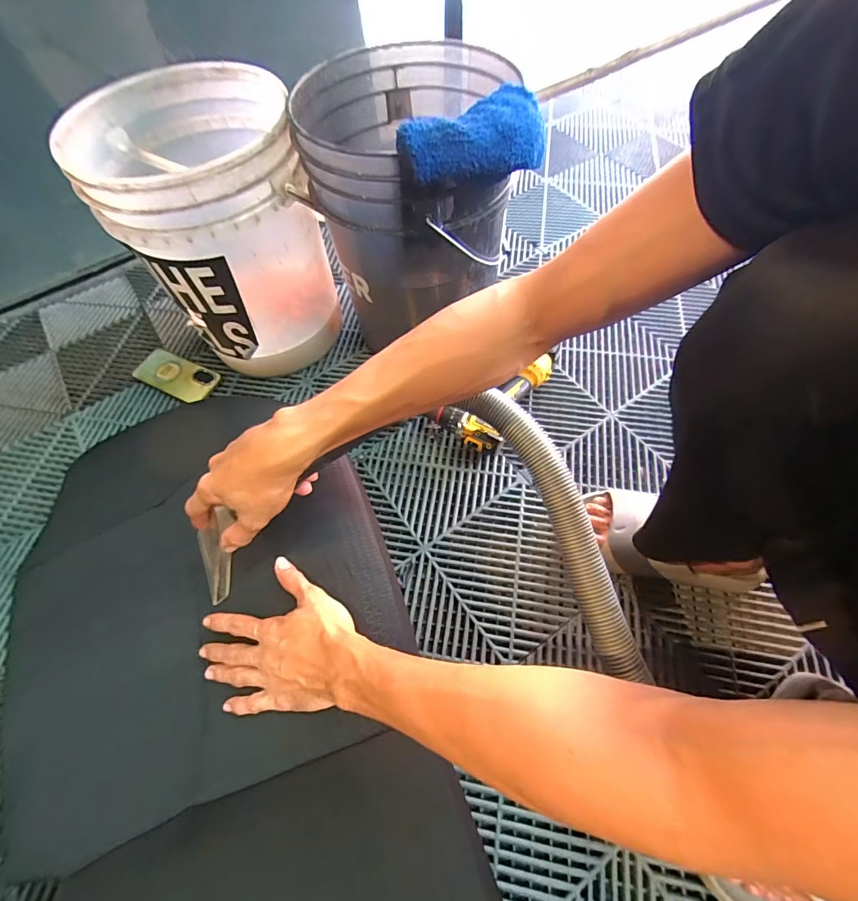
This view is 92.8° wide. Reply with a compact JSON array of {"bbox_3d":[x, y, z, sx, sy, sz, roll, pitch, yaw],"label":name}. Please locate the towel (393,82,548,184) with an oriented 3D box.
[{"bbox_3d":[0.045,-0.320,0.428,0.146,0.053,0.079,-28,63,-11],"label":"towel"}]

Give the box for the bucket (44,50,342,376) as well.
[{"bbox_3d":[-0.316,-0.337,0.682,0.280,0.372,0.290,-2,61,3],"label":"bucket"}]

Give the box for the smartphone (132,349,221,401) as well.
[{"bbox_3d":[-0.486,-0.146,0.788,0.169,0.009,0.074,23,65,14],"label":"smartphone"}]

